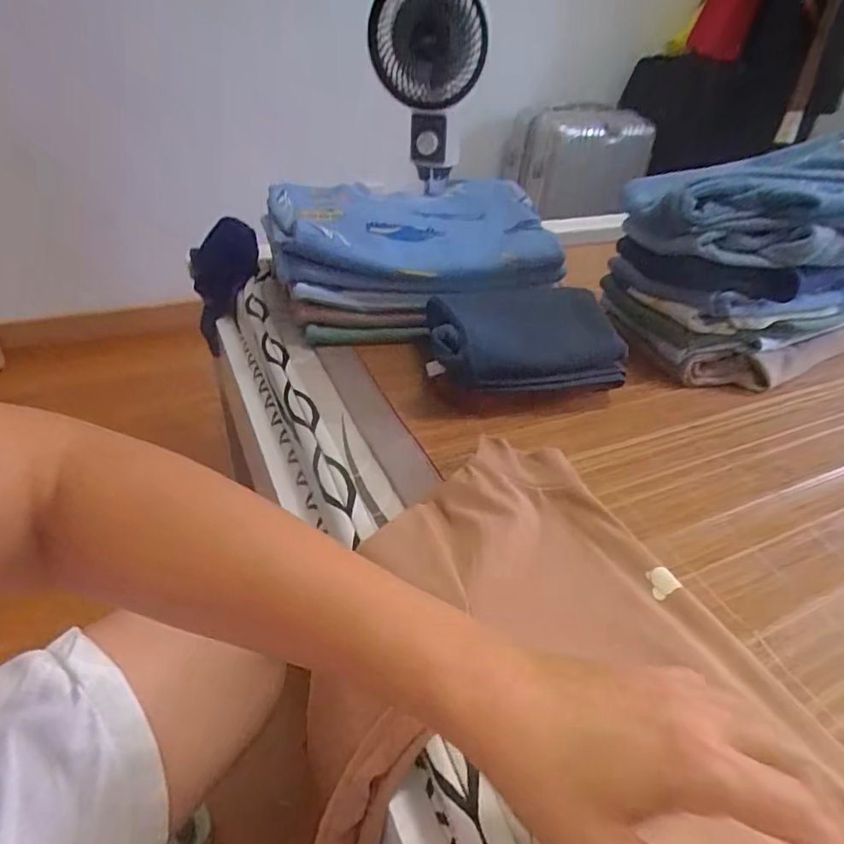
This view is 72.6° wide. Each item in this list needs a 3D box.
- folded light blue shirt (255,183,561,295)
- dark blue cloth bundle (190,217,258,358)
[{"bbox_3d":[-0.015,-0.248,0.754,0.361,0.074,0.196,-4,38,-11],"label":"folded light blue shirt"},{"bbox_3d":[-0.295,-0.208,0.854,0.096,0.074,0.201,7,78,5],"label":"dark blue cloth bundle"}]

